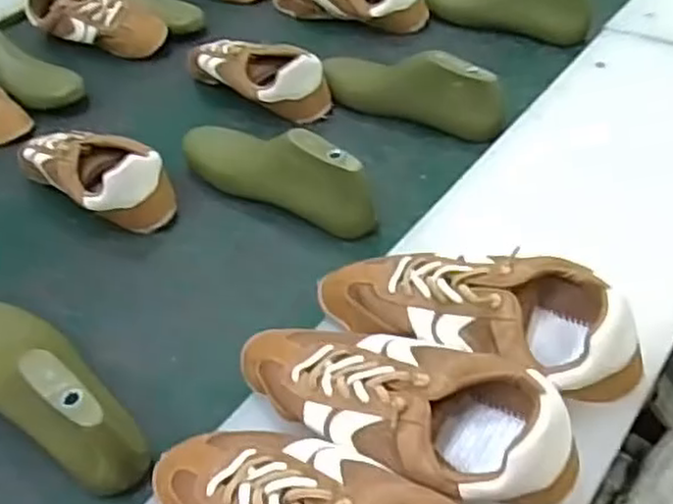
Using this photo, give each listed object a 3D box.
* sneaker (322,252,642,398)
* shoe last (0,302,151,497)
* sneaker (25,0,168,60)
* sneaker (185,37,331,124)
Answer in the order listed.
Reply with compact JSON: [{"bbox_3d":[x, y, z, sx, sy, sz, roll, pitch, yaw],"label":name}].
[{"bbox_3d":[0.105,0.043,0.547,0.246,0.078,0.097,21,51,24],"label":"sneaker"},{"bbox_3d":[-0.244,0.103,0.584,0.088,0.098,0.235,-36,52,-26],"label":"shoe last"},{"bbox_3d":[-0.368,-0.365,1.093,0.238,0.077,0.088,19,51,23],"label":"sneaker"},{"bbox_3d":[-0.115,-0.228,0.927,0.206,0.085,0.080,20,51,24],"label":"sneaker"}]

